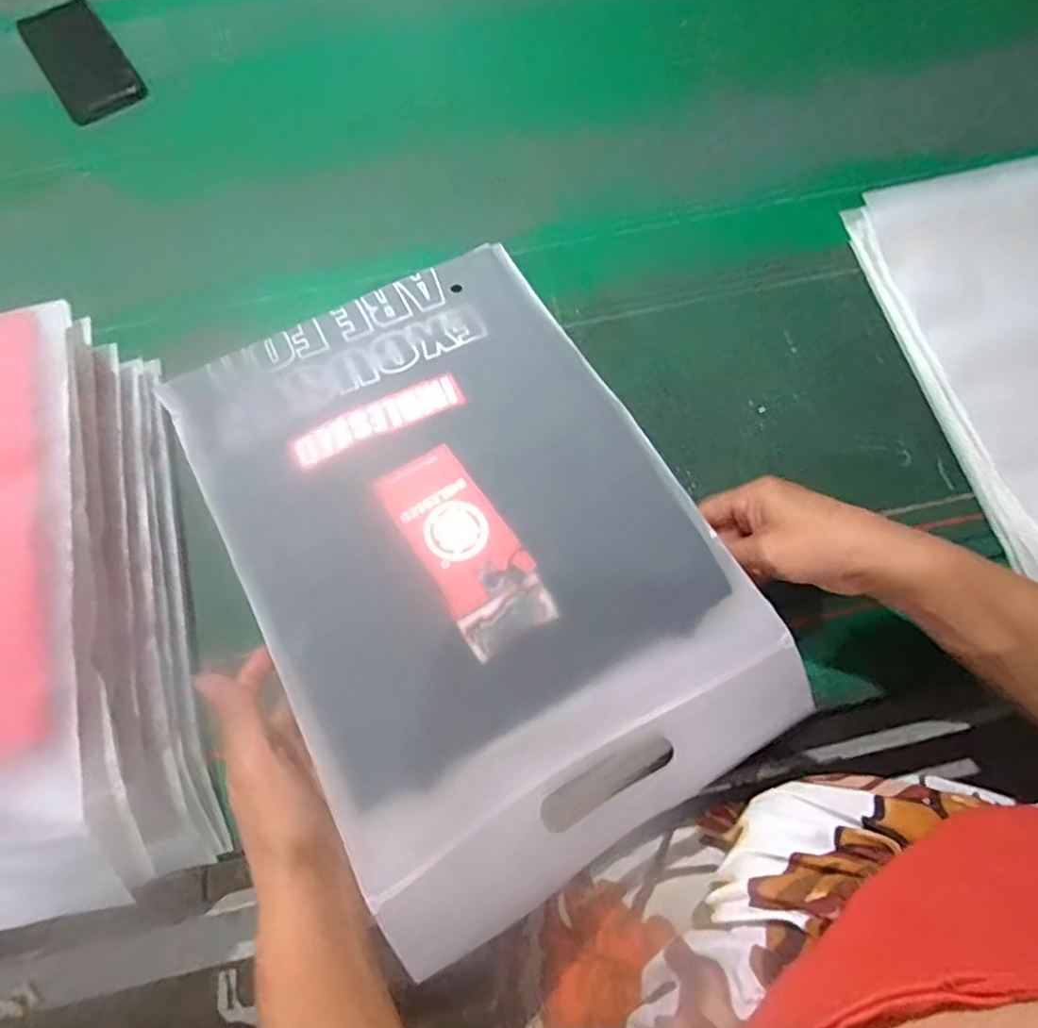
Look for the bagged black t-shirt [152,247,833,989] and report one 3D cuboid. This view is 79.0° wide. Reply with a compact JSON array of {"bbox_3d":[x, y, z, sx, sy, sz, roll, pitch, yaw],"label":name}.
[{"bbox_3d":[-0.029,0.012,0.350,0.236,0.030,0.345,-28,73,-11],"label":"bagged black t-shirt"}]

